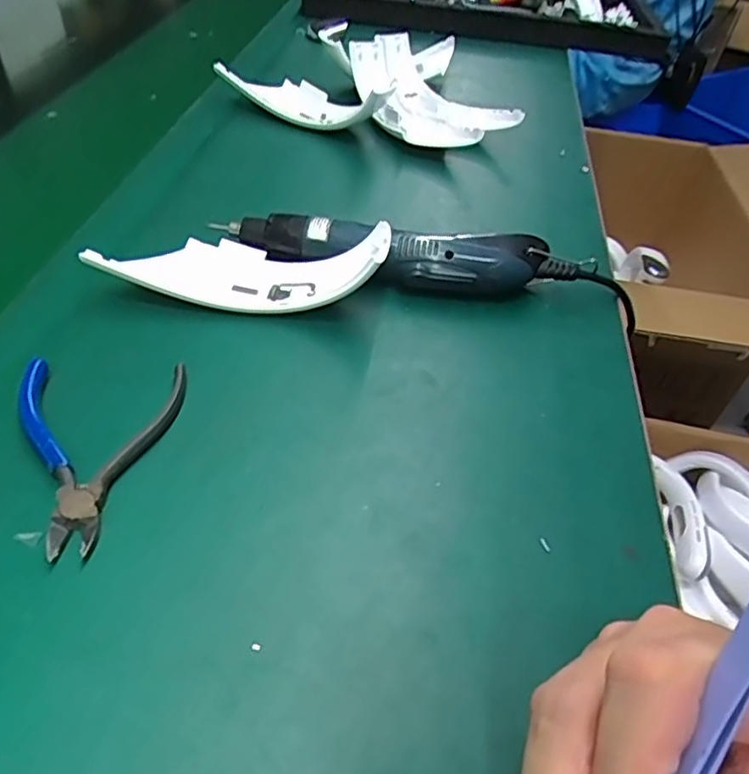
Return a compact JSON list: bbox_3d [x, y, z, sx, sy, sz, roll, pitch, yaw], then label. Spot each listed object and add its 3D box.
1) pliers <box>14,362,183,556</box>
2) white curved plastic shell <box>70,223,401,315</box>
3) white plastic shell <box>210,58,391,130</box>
[{"bbox_3d":[-0.151,0.025,0.307,0.082,0.011,0.113,14,46,6],"label":"pliers"},{"bbox_3d":[-0.076,-0.079,0.391,0.164,0.050,0.056,9,46,2],"label":"white curved plastic shell"},{"bbox_3d":[-0.067,-0.275,0.589,0.174,0.048,0.054,25,48,16],"label":"white plastic shell"}]

